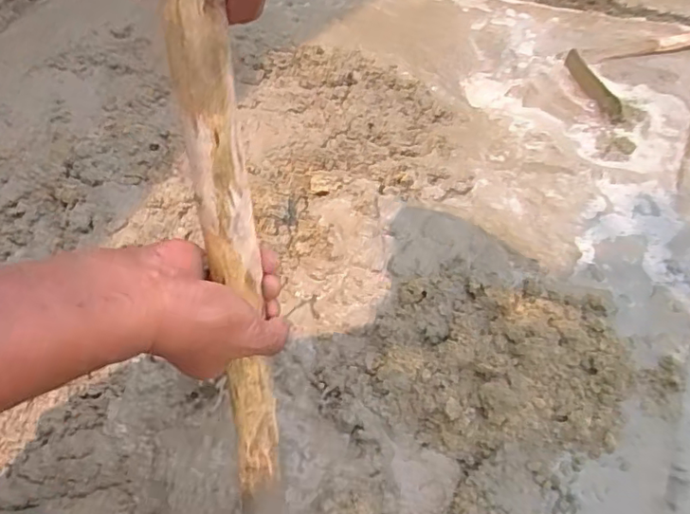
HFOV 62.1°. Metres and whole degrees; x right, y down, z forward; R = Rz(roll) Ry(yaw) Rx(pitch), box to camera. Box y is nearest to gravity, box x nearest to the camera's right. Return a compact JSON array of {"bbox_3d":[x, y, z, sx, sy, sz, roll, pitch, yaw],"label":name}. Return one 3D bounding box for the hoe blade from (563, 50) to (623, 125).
[{"bbox_3d":[0.512,-0.349,1.179,0.039,0.009,0.204,-26,58,8],"label":"hoe blade"}]

